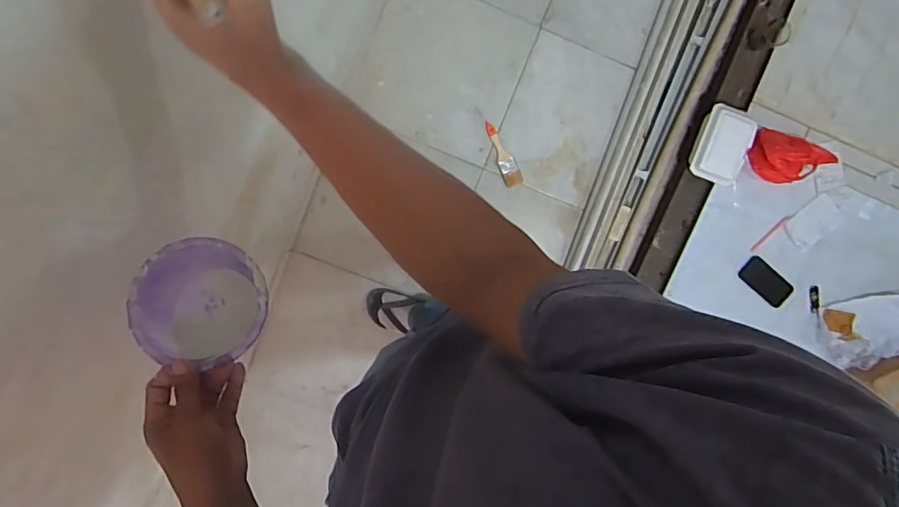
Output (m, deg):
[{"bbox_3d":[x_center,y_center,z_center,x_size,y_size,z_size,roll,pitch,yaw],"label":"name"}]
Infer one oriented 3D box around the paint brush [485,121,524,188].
[{"bbox_3d":[0.148,-0.272,1.426,0.049,0.012,0.187,-22,96,4],"label":"paint brush"}]

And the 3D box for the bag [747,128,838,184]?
[{"bbox_3d":[0.931,-0.255,1.415,0.268,0.076,0.132,12,96,-5],"label":"bag"}]

